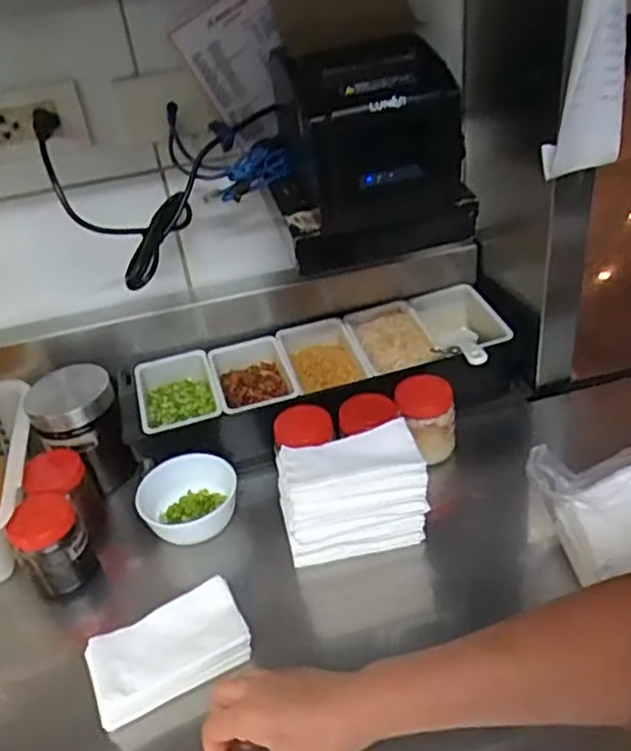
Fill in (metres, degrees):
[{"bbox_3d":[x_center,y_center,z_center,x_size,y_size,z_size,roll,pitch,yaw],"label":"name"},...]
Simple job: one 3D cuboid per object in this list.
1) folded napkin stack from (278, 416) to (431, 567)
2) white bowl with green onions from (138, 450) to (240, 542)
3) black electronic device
[{"bbox_3d":[0.035,0.116,0.679,0.137,0.104,0.077,-10,36,-4],"label":"folded napkin stack"},{"bbox_3d":[-0.137,0.135,0.742,0.110,0.046,0.093,-15,36,-11],"label":"white bowl with green onions"},{"bbox_3d":[0.049,-0.221,0.687,0.179,0.187,0.168,-14,36,-9],"label":"black electronic device"}]

